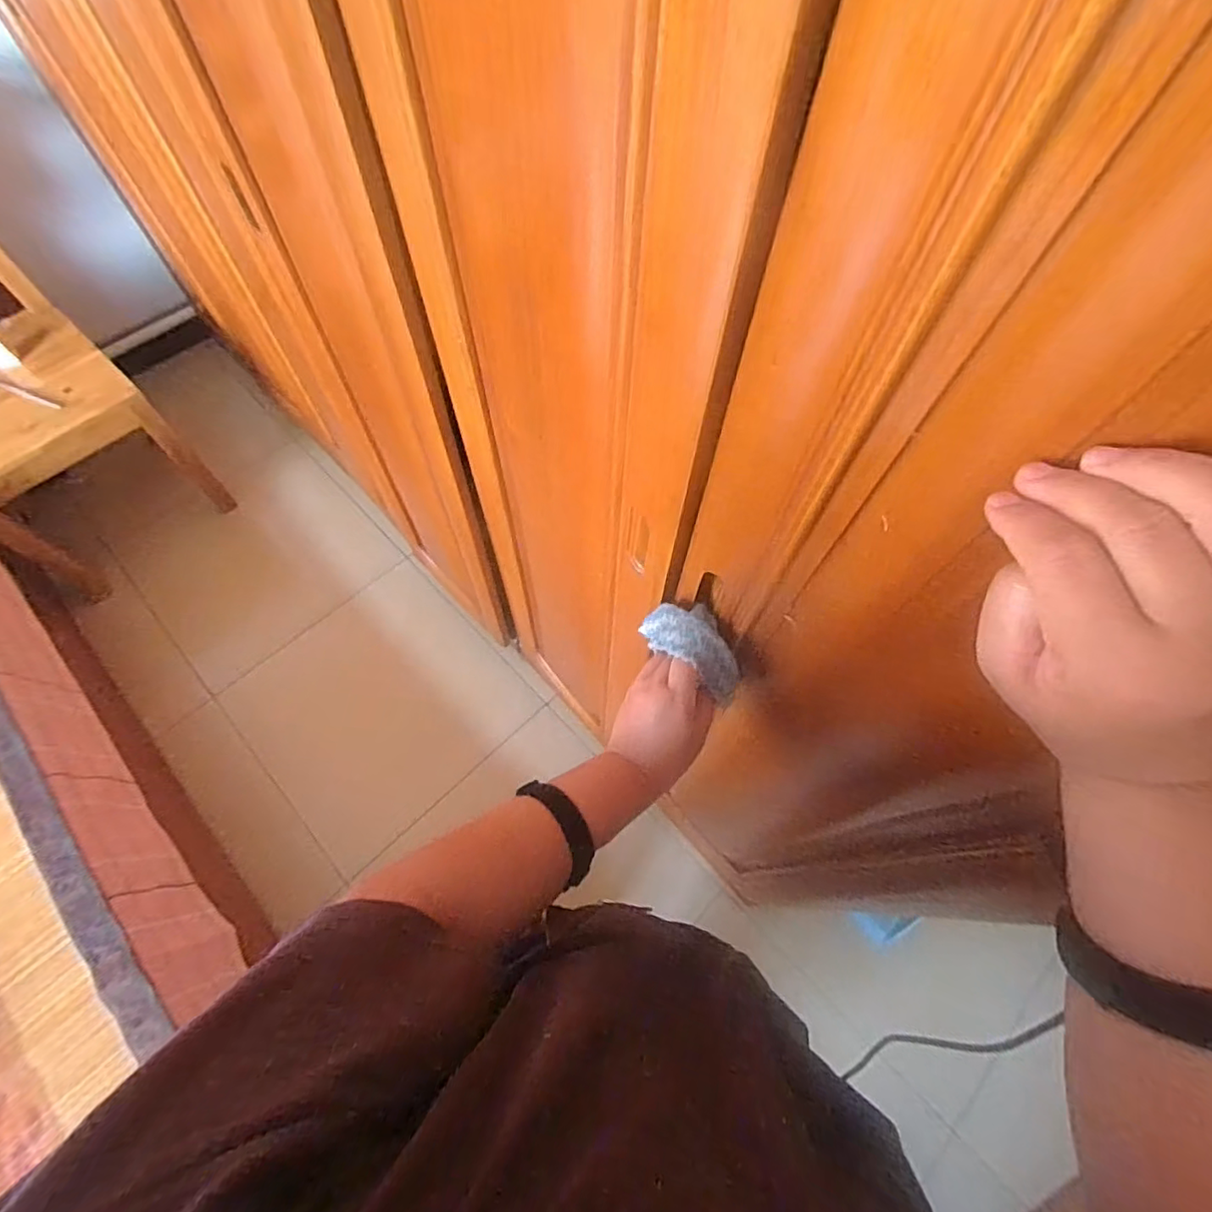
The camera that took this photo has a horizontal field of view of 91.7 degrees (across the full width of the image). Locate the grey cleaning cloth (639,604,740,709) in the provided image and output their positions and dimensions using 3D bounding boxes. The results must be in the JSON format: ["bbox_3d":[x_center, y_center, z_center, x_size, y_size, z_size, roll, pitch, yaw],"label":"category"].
[{"bbox_3d":[0.085,0.040,0.549,0.050,0.065,0.102,-41,71,-19],"label":"grey cleaning cloth"}]

